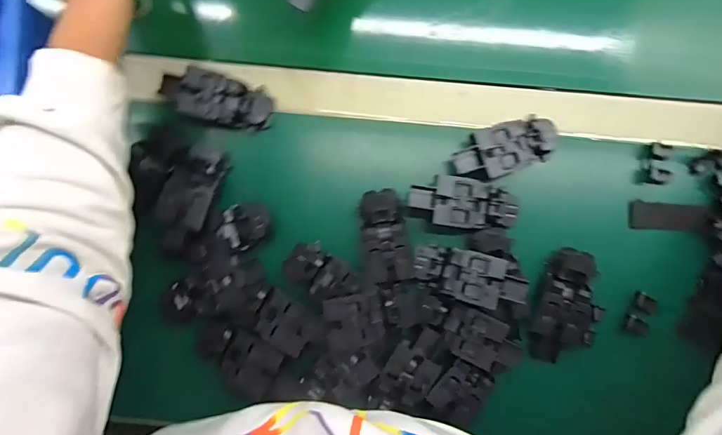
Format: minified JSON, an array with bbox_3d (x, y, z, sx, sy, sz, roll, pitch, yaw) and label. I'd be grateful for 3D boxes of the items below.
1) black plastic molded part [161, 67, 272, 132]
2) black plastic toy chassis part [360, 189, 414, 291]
[{"bbox_3d":[-0.132,-0.107,0.392,0.097,0.015,0.045,12,86,1],"label":"black plastic molded part"},{"bbox_3d":[0.022,0.019,0.387,0.043,0.022,0.085,-6,86,0],"label":"black plastic toy chassis part"}]

